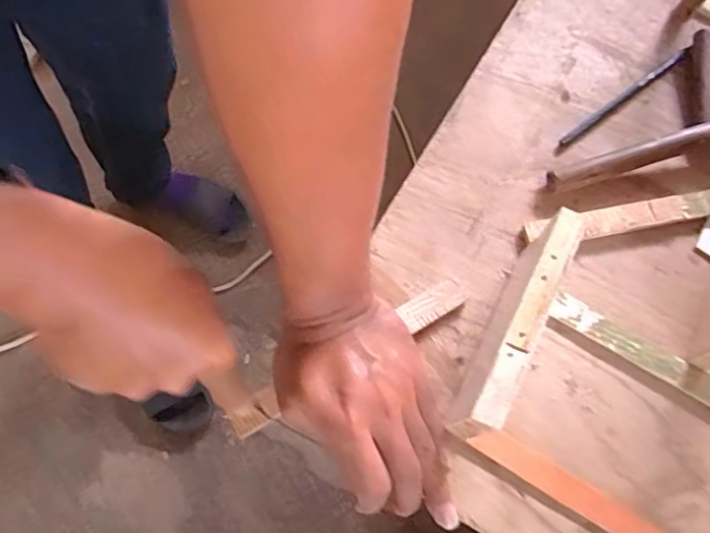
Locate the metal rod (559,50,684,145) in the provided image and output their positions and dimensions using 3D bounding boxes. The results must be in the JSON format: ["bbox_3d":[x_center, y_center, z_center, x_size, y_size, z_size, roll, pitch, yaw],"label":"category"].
[{"bbox_3d":[0.230,-0.145,0.500,0.146,0.009,0.007,-36,76,-11],"label":"metal rod"}]

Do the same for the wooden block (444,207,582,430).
[{"bbox_3d":[0.104,0.036,0.390,0.022,0.094,0.153,26,74,7],"label":"wooden block"}]

